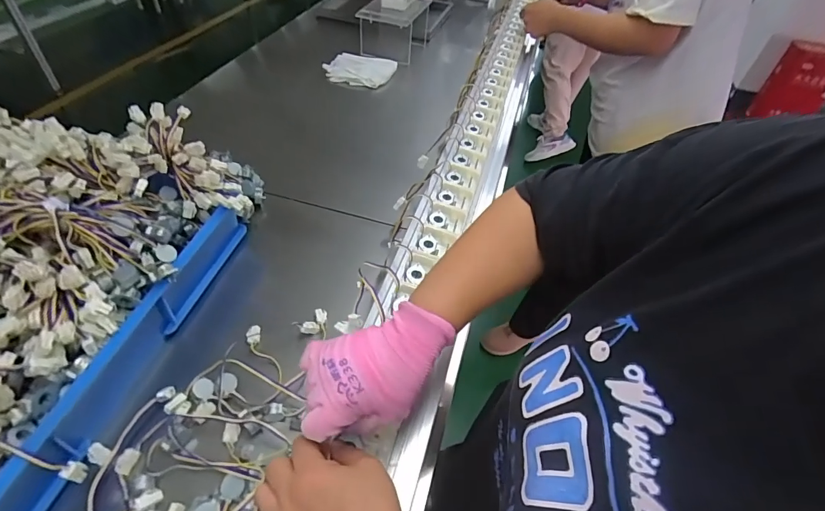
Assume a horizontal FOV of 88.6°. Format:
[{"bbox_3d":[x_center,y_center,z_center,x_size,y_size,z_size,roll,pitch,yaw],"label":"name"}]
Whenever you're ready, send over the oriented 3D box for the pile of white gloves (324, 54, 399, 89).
[{"bbox_3d":[-0.145,-0.519,1.165,0.178,0.026,0.158,14,52,2],"label":"pile of white gloves"}]

